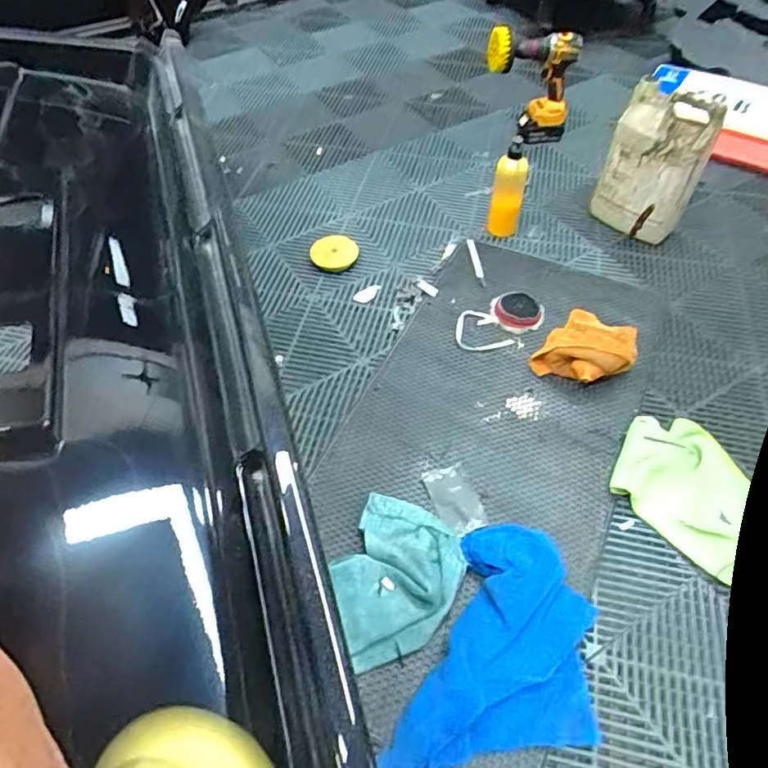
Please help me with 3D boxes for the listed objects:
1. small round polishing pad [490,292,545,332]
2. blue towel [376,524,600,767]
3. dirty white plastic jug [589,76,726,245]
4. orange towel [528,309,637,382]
[{"bbox_3d":[0.251,-0.135,1.100,0.076,0.033,0.094,-33,57,-23],"label":"small round polishing pad"},{"bbox_3d":[0.164,0.346,0.728,0.216,0.043,0.355,18,54,16],"label":"blue towel"},{"bbox_3d":[0.553,-0.449,1.215,0.094,0.277,0.193,-26,55,-18],"label":"dirty white plastic jug"},{"bbox_3d":[0.345,-0.055,0.988,0.124,0.091,0.138,-35,58,-24],"label":"orange towel"}]

